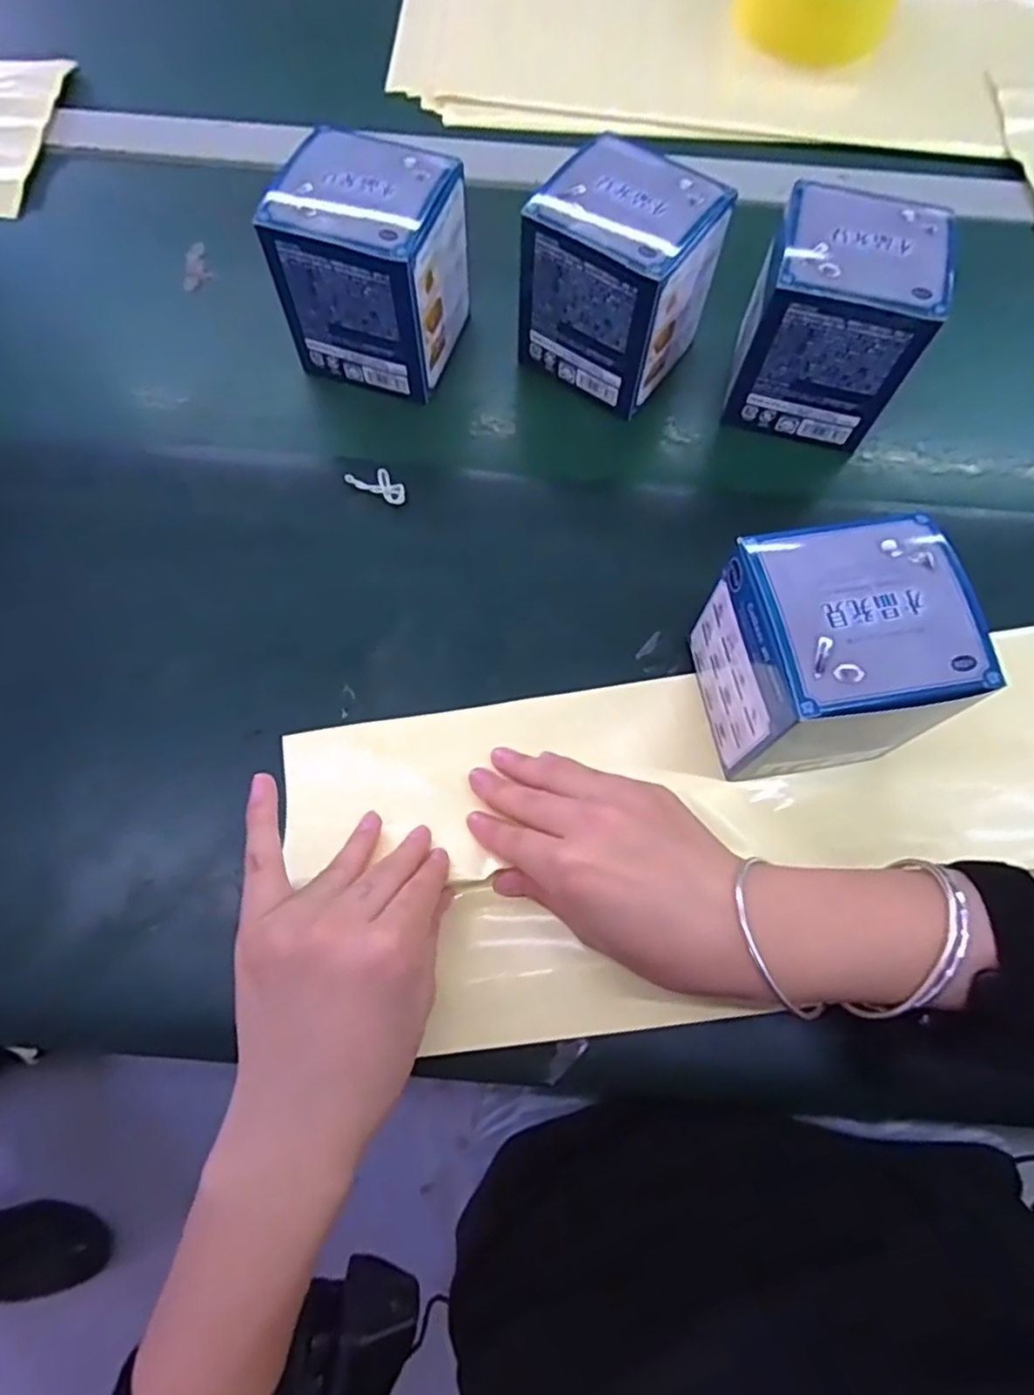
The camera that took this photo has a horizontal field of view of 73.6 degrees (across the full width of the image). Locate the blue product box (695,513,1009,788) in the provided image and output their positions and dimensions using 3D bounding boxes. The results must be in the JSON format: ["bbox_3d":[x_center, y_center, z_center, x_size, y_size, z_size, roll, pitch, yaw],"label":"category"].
[{"bbox_3d":[0.132,-0.015,0.302,0.083,0.089,0.083,-8,70,-1],"label":"blue product box"}]

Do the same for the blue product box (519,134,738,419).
[{"bbox_3d":[0.057,-0.230,0.389,0.093,0.101,0.086,33,74,13],"label":"blue product box"}]

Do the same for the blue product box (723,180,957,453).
[{"bbox_3d":[0.167,-0.203,0.378,0.086,0.097,0.077,16,71,7],"label":"blue product box"}]

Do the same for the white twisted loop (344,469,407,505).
[{"bbox_3d":[-0.077,-0.119,0.382,0.035,0.005,0.014,24,72,10],"label":"white twisted loop"}]

